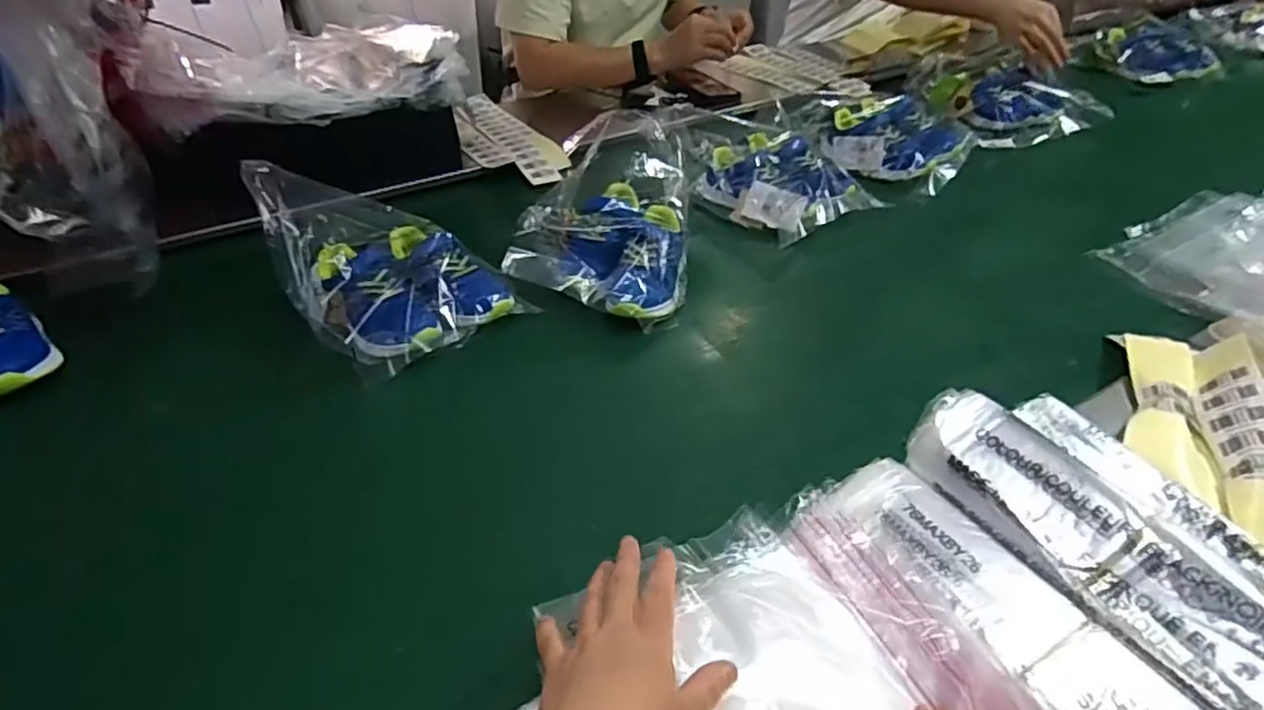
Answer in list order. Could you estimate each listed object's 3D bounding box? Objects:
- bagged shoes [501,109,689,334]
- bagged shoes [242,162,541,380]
[{"bbox_3d":[-0.023,-0.176,0.815,0.187,0.098,0.302,6,41,8],"label":"bagged shoes"},{"bbox_3d":[-0.280,-0.121,0.735,0.276,0.107,0.193,32,50,33],"label":"bagged shoes"}]

